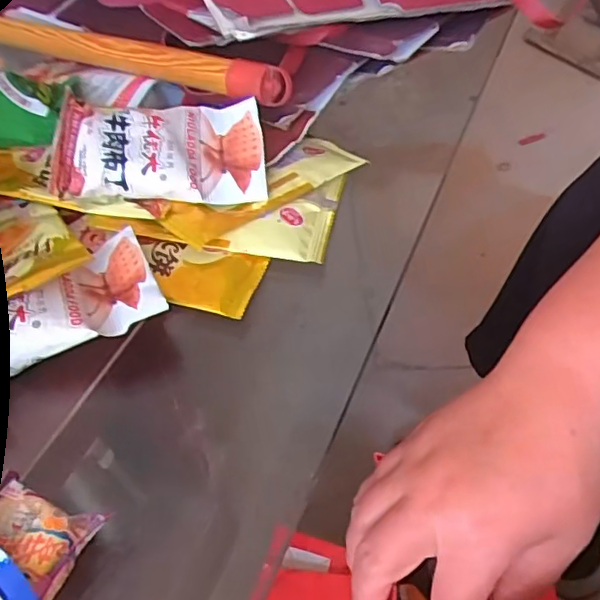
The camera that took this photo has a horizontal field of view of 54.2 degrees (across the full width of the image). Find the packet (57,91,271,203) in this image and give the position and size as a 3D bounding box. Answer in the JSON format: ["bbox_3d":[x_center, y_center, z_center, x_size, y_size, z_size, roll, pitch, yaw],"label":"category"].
[{"bbox_3d":[-0.089,-0.104,0.390,0.131,0.021,0.078,5,66,-9],"label":"packet"}]

